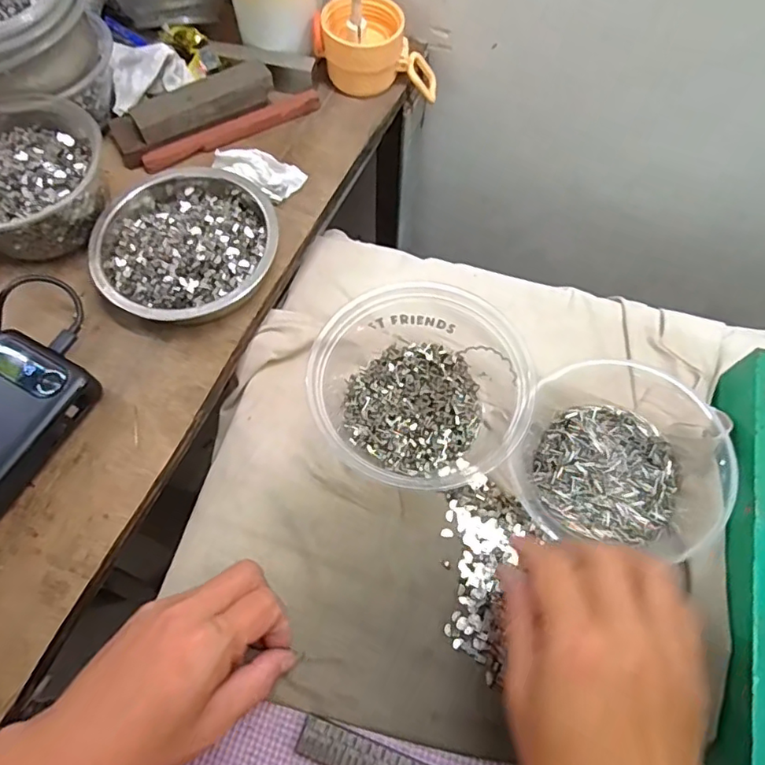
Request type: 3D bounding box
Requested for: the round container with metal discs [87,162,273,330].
[{"bbox_3d":[-0.138,-0.099,0.386,0.118,0.032,0.129,0,66,0],"label":"round container with metal discs"}]

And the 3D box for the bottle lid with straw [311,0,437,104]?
[{"bbox_3d":[-0.004,-0.304,0.384,0.096,0.200,0.062,10,66,4],"label":"bottle lid with straw"}]

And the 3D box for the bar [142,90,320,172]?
[{"bbox_3d":[-0.118,-0.201,0.440,0.147,0.011,0.015,-27,68,-12],"label":"bar"}]

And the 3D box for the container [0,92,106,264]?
[{"bbox_3d":[-0.245,-0.138,0.381,0.115,0.050,0.115,39,71,16],"label":"container"}]

